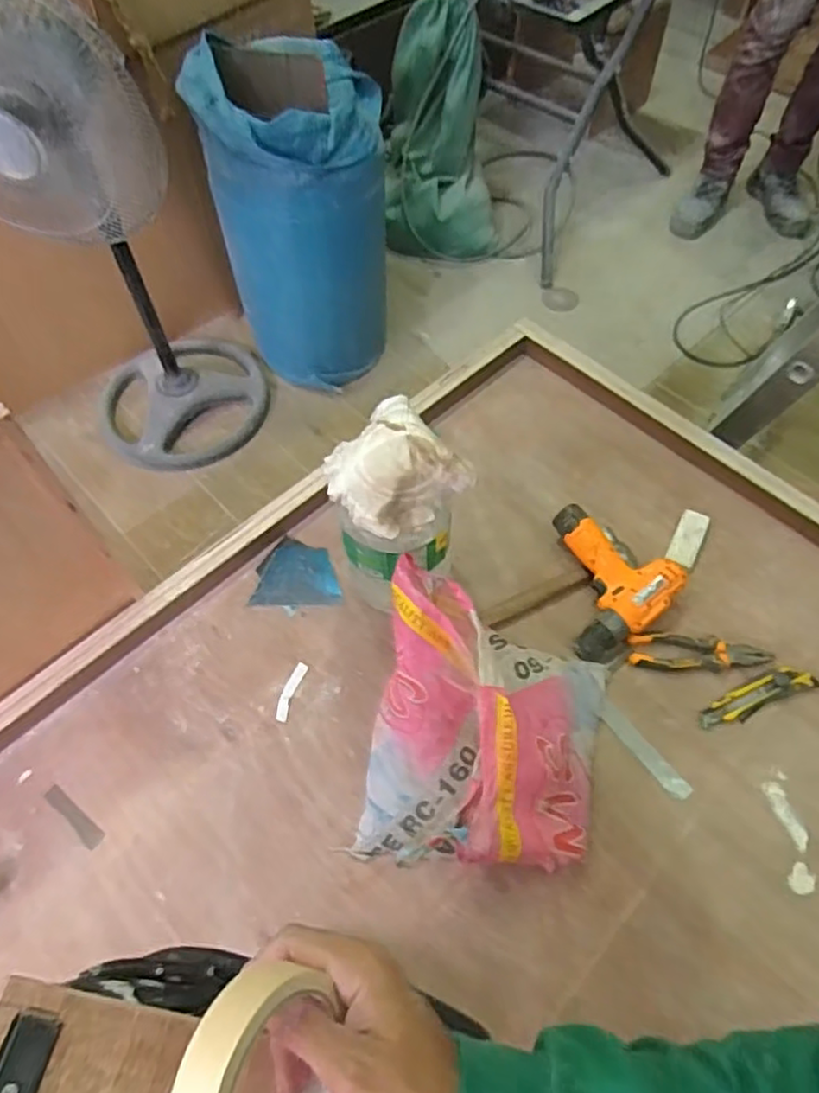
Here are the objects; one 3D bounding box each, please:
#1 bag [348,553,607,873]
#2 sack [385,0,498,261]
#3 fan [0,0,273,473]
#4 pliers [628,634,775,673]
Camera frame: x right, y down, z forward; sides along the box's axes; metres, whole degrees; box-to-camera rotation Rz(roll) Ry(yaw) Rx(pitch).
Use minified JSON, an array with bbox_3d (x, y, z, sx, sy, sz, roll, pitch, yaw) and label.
[{"bbox_3d":[0.097,0.223,0.826,0.284,0.176,0.303,9,60,6],"label":"bag"},{"bbox_3d":[0.082,-0.998,1.674,0.277,0.534,0.197,7,60,5],"label":"sack"},{"bbox_3d":[-0.540,-0.529,1.251,0.404,0.860,0.319,-19,61,-10],"label":"fan"},{"bbox_3d":[0.406,0.147,0.949,0.189,0.021,0.045,3,59,3],"label":"pliers"}]

